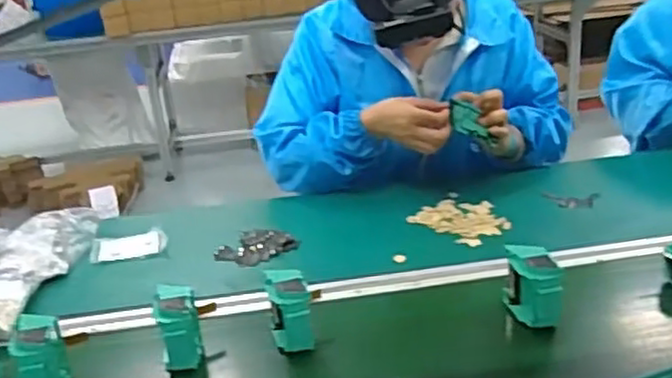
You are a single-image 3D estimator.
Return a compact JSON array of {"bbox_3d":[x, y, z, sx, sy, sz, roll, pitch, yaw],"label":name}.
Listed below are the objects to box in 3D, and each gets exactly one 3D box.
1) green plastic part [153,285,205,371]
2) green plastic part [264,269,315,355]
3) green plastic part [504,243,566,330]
[{"bbox_3d":[-0.170,0.150,0.746,0.050,0.073,0.067,-8,23,-8],"label":"green plastic part"},{"bbox_3d":[-0.049,0.130,0.756,0.051,0.069,0.068,-7,23,-4],"label":"green plastic part"},{"bbox_3d":[0.214,0.105,0.759,0.038,0.073,0.083,-9,23,-8],"label":"green plastic part"}]

